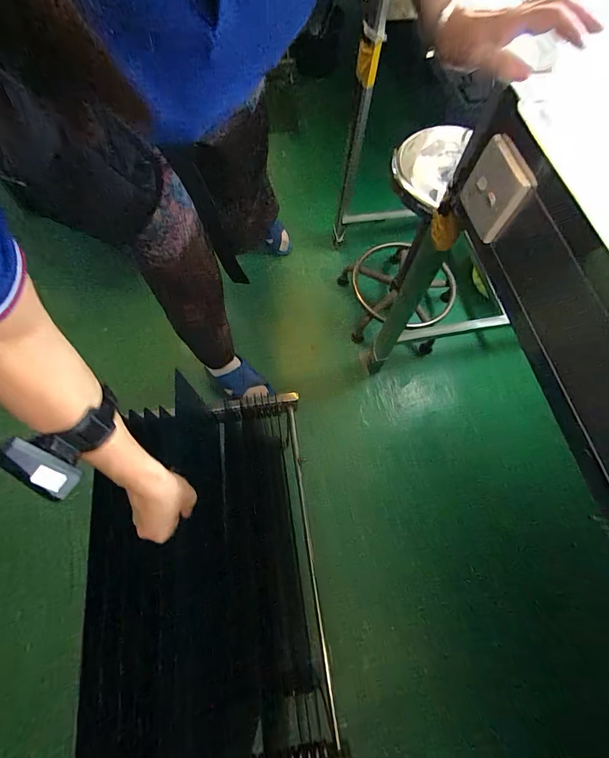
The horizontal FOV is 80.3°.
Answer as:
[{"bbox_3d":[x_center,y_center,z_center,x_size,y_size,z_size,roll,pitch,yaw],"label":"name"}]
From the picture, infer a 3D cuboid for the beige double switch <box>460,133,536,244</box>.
[{"bbox_3d":[0.233,-0.233,0.448,0.016,0.089,0.092,-13,69,-7],"label":"beige double switch"}]

